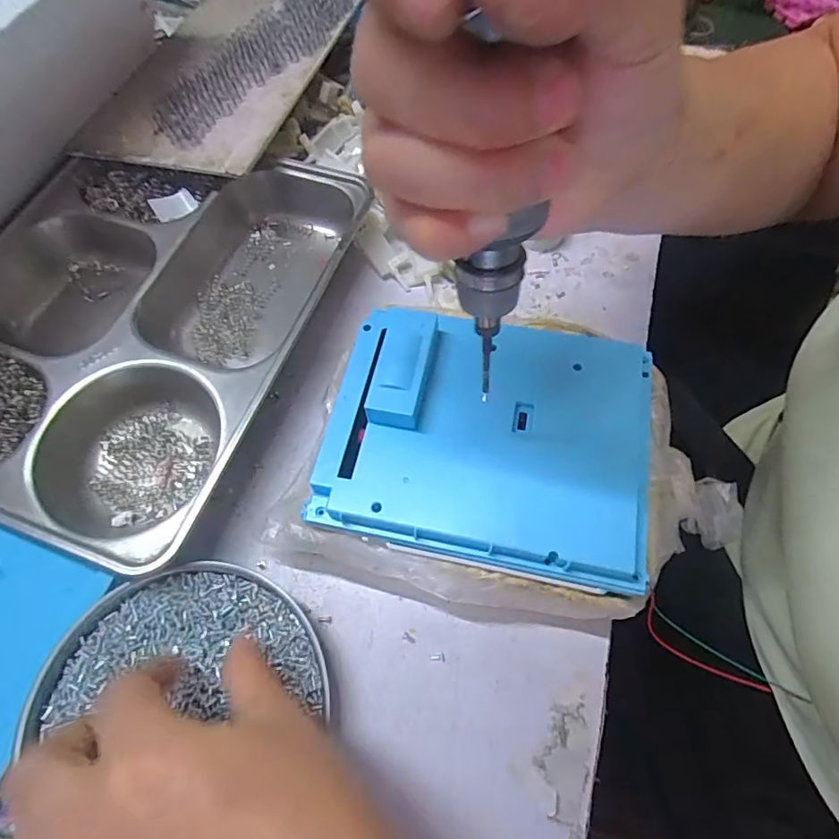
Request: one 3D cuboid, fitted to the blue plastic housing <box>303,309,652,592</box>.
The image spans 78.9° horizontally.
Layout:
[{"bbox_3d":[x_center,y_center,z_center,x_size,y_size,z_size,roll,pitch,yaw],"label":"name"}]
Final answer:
[{"bbox_3d":[0.033,0.003,0.249,0.153,0.026,0.121,12,66,5],"label":"blue plastic housing"}]

